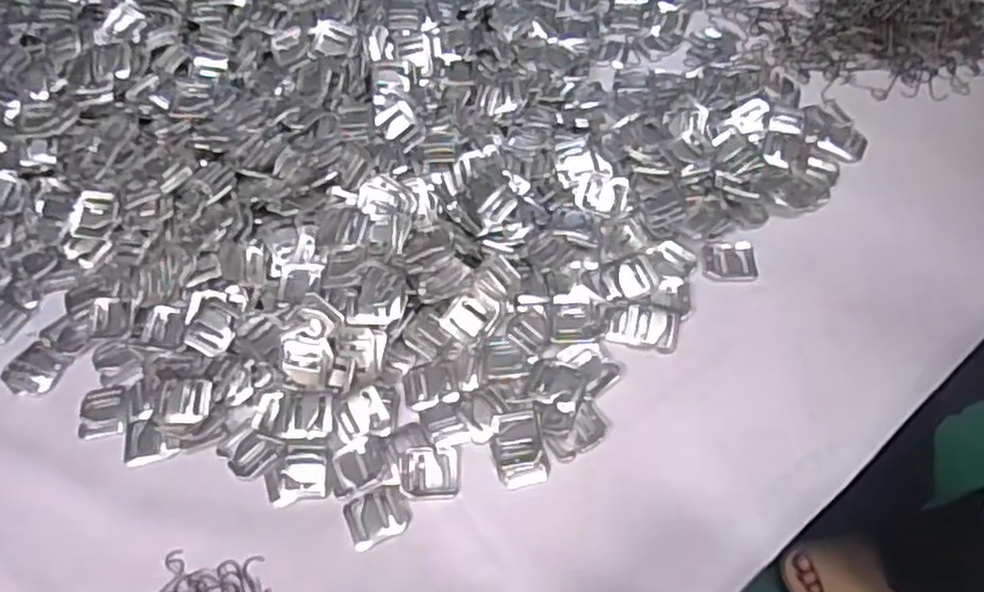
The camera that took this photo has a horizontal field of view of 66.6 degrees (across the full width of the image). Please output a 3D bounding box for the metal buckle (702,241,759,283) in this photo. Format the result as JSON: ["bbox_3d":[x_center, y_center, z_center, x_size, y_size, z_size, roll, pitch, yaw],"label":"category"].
[{"bbox_3d":[0.163,-0.025,0.513,0.036,0.004,0.032,1,58,4],"label":"metal buckle"}]

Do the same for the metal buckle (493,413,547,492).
[{"bbox_3d":[0.015,0.090,0.448,0.029,0.012,0.044,-14,58,-5],"label":"metal buckle"}]

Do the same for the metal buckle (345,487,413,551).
[{"bbox_3d":[-0.066,0.128,0.437,0.037,0.004,0.030,-20,59,-9],"label":"metal buckle"}]

